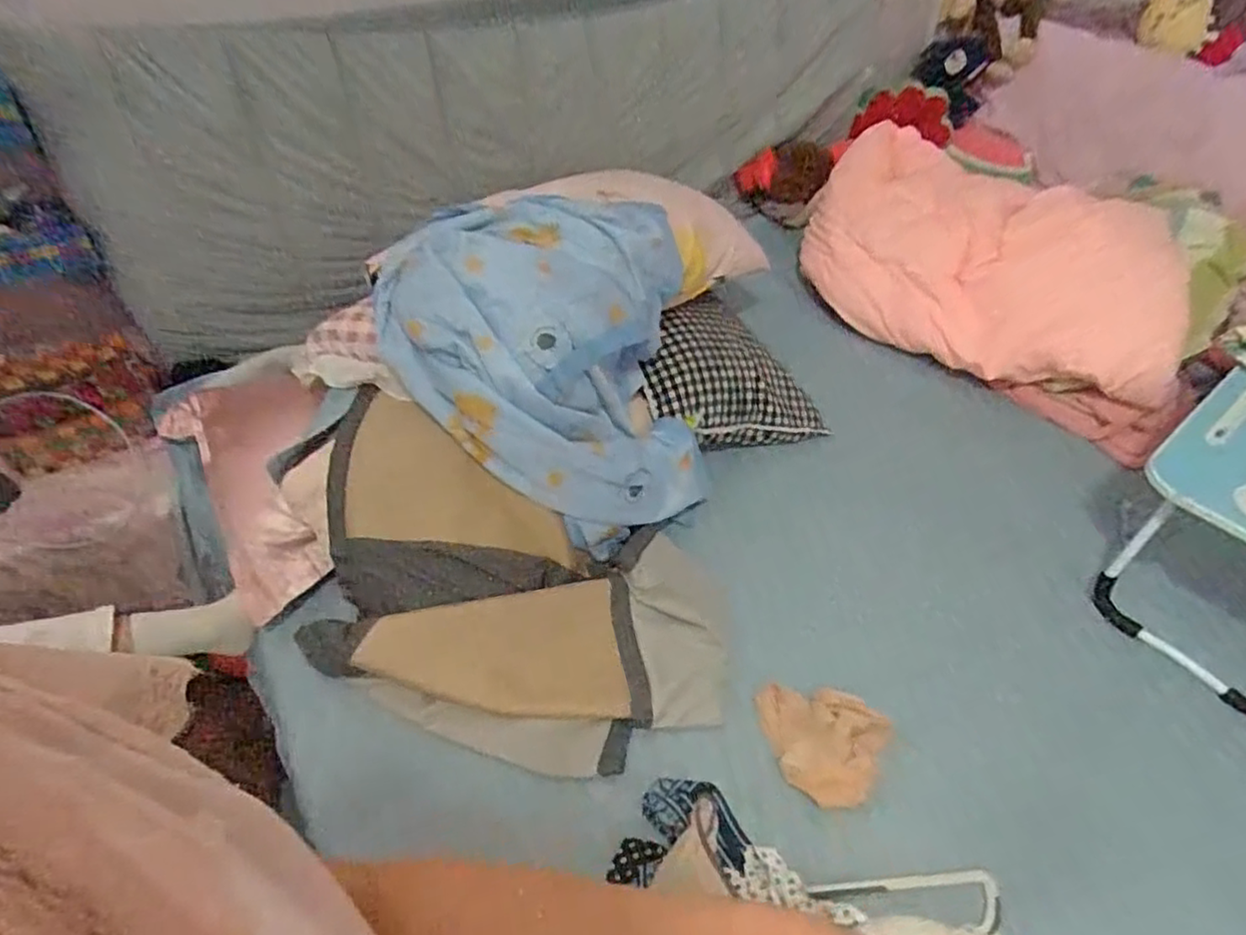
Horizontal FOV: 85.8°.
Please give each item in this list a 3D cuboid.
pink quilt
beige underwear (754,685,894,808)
[{"bbox_3d":[0.812,-0.481,1.525,0.821,0.255,0.508,30,54,21],"label":"pink quilt"},{"bbox_3d":[0.268,0.366,0.889,0.166,0.018,0.149,5,49,1],"label":"beige underwear"}]

